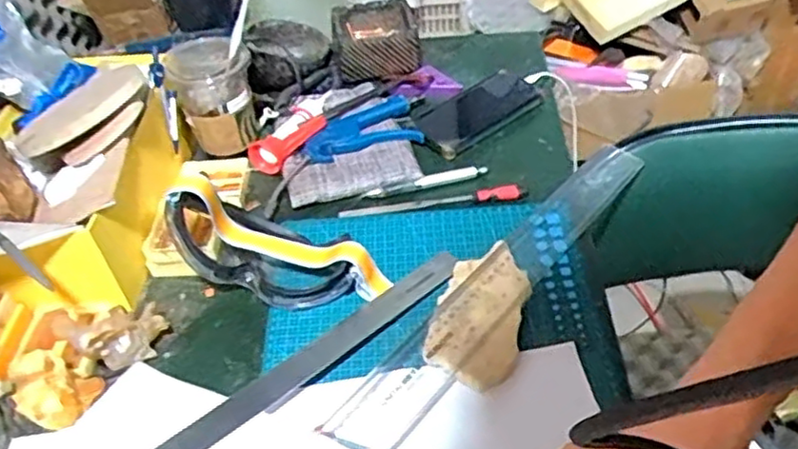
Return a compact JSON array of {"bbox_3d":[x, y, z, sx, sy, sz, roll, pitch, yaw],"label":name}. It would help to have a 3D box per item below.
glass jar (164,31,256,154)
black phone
[{"bbox_3d":[-0.212,-0.156,0.811,0.091,0.094,0.091,-17,46,-10],"label":"glass jar"},{"bbox_3d":[0.101,-0.145,0.874,0.178,0.013,0.088,-33,50,-24],"label":"black phone"}]

